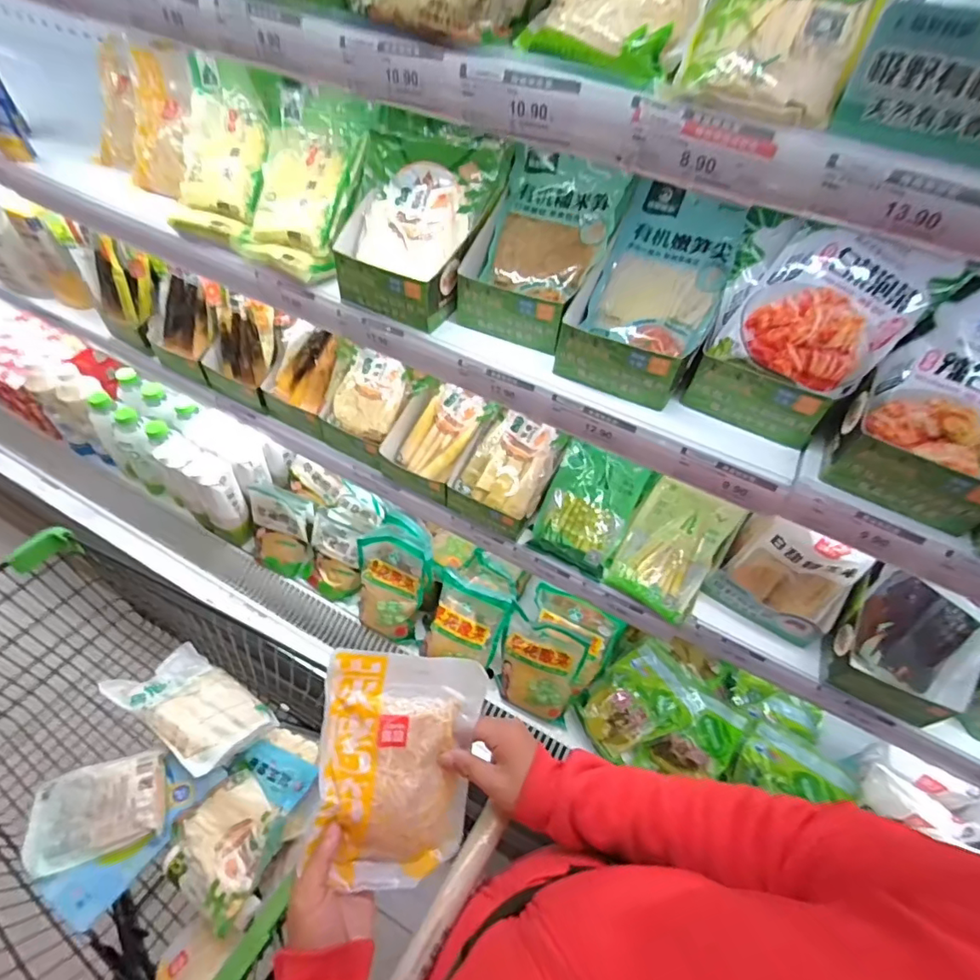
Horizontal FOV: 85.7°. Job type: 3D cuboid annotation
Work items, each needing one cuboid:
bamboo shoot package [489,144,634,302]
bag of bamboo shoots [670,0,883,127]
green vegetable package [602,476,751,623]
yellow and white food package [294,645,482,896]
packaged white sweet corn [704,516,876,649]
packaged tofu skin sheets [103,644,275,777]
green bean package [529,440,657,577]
[{"bbox_3d":[0.076,-0.320,0.634,0.138,0.021,0.170,22,92,18],"label":"bamboo shoot package"},{"bbox_3d":[0.209,-0.340,0.356,0.103,0.020,0.190,24,85,14],"label":"bag of bamboo shoots"},{"bbox_3d":[0.277,0.089,0.811,0.134,0.042,0.192,31,82,23],"label":"green vegetable package"},{"bbox_3d":[-0.086,0.257,0.488,0.142,0.027,0.201,10,80,-19],"label":"yellow and white food package"},{"bbox_3d":[0.390,0.115,0.694,0.145,0.180,0.040,30,53,20],"label":"packaged white sweet corn"},{"bbox_3d":[-0.517,0.380,0.935,0.257,0.048,0.162,25,29,20],"label":"packaged tofu skin sheets"},{"bbox_3d":[0.157,0.029,0.843,0.134,0.019,0.187,25,91,11],"label":"green bean package"}]

